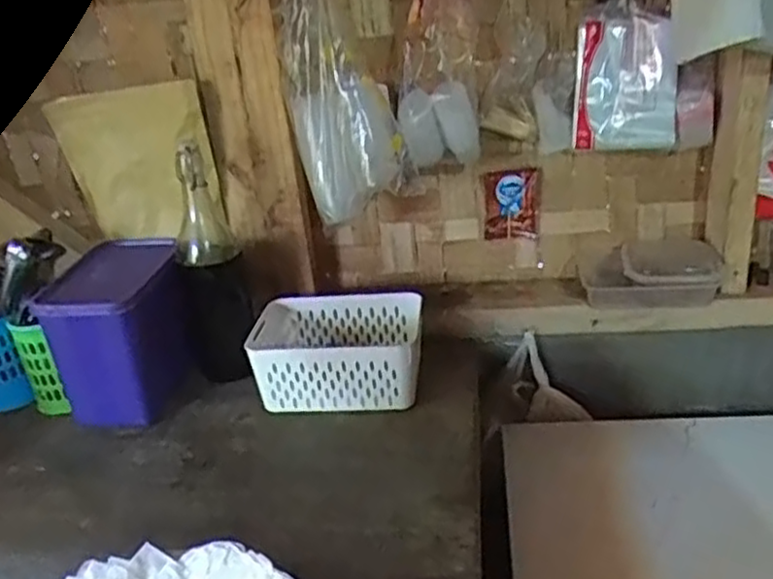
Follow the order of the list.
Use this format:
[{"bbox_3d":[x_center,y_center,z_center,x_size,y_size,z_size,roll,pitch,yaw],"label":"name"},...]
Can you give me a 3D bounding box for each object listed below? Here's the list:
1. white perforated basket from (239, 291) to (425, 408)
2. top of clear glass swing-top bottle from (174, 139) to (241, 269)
[{"bbox_3d":[-0.064,0.079,0.933,0.206,0.093,0.154,-2,24,7],"label":"white perforated basket"},{"bbox_3d":[-0.239,-0.109,0.937,0.066,0.160,0.068,-8,24,-6],"label":"top of clear glass swing-top bottle"}]

